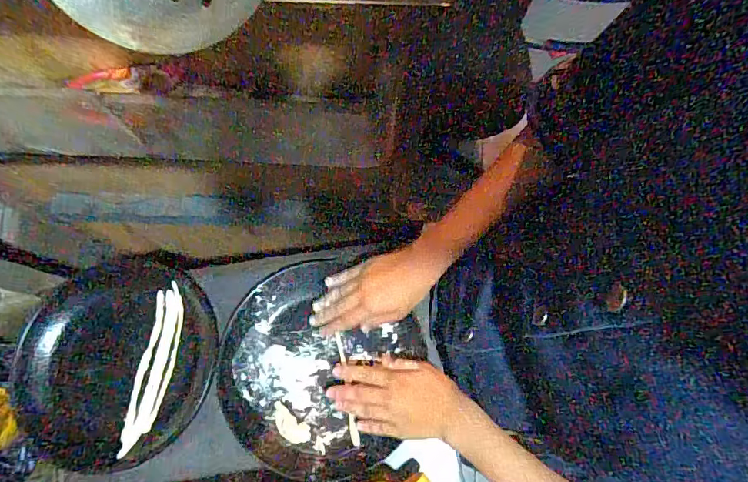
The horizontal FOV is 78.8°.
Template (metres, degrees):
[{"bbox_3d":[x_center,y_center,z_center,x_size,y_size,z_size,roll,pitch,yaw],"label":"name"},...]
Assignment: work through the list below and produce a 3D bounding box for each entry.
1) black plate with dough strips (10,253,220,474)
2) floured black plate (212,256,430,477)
[{"bbox_3d":[-0.322,0.147,0.578,0.228,0.029,0.255,14,75,2],"label":"black plate with dough strips"},{"bbox_3d":[-0.077,0.154,0.577,0.235,0.030,0.248,0,75,-1],"label":"floured black plate"}]

